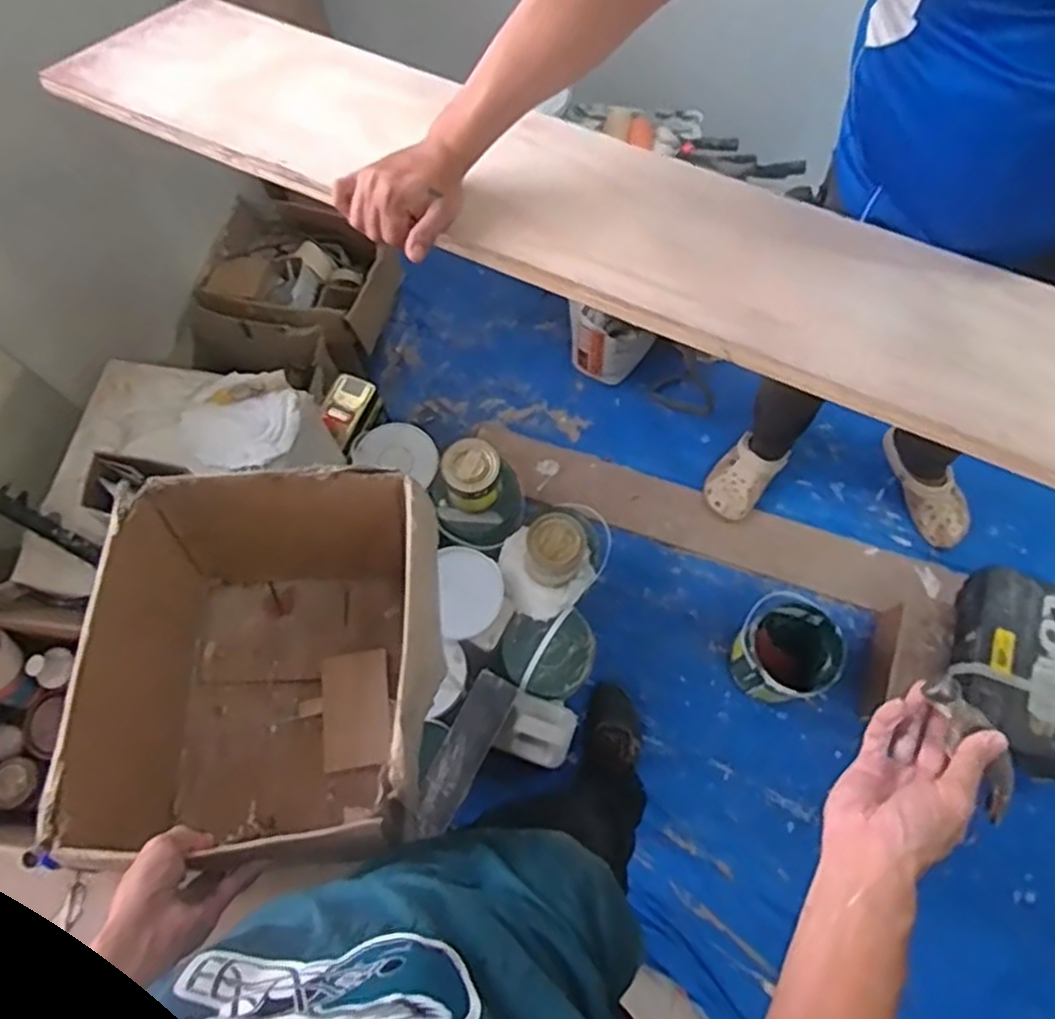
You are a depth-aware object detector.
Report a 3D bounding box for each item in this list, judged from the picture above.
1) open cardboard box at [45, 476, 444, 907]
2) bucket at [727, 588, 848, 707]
[{"bbox_3d":[-0.268,0.161,0.802,0.338,0.294,0.356,0,70,0],"label":"open cardboard box"},{"bbox_3d":[0.508,0.274,1.450,0.185,0.164,0.195,0,70,0],"label":"bucket"}]

